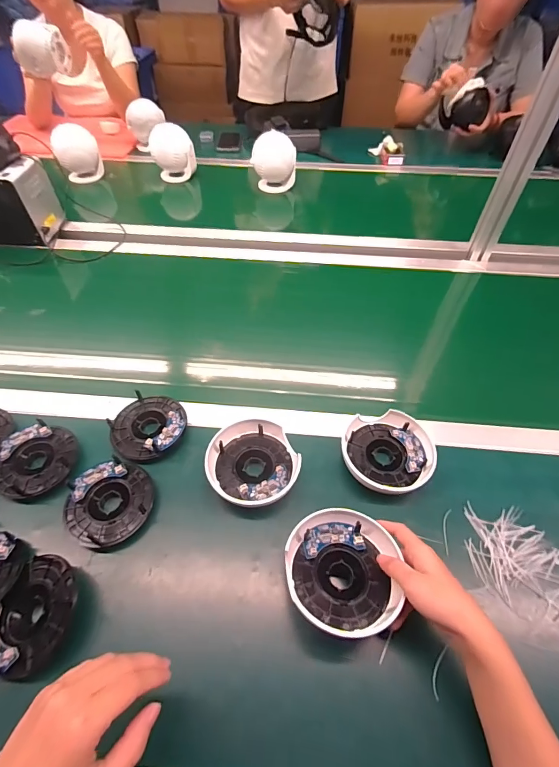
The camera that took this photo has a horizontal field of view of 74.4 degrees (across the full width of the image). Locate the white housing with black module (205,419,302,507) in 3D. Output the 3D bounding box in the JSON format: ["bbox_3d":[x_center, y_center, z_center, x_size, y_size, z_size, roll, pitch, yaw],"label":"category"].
[{"bbox_3d":[-0.032,0.105,0.475,0.113,0.043,0.108,0,51,-1],"label":"white housing with black module"}]

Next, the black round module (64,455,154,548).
[{"bbox_3d":[-0.204,0.145,0.447,0.097,0.030,0.095,0,51,-1],"label":"black round module"}]

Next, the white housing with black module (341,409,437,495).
[{"bbox_3d":[0.140,0.095,0.484,0.117,0.040,0.107,0,51,-1],"label":"white housing with black module"}]

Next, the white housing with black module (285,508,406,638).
[{"bbox_3d":[0.063,0.191,0.377,0.109,0.041,0.112,5,50,4],"label":"white housing with black module"}]

